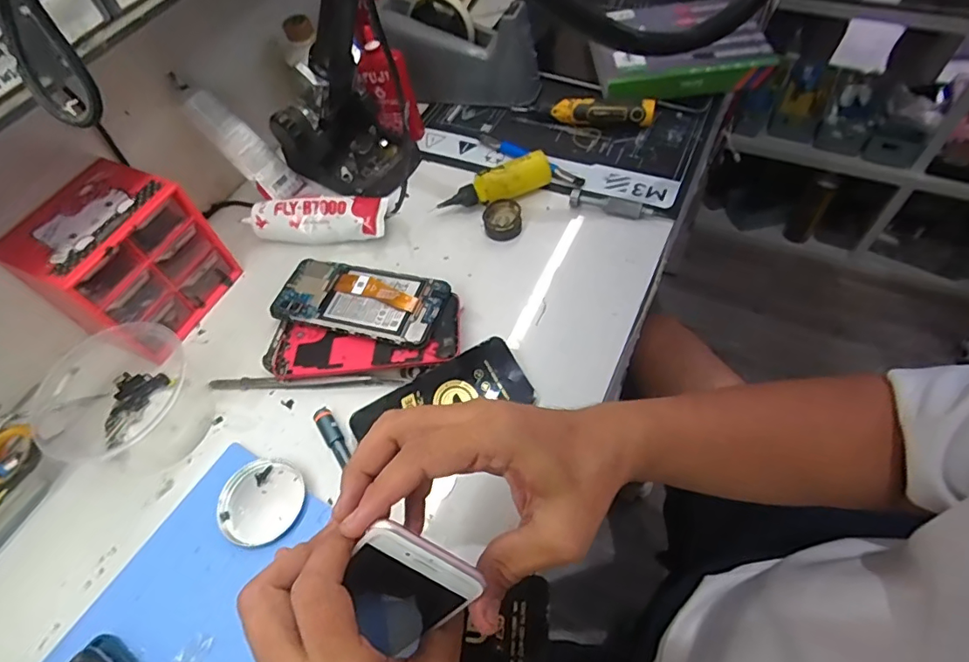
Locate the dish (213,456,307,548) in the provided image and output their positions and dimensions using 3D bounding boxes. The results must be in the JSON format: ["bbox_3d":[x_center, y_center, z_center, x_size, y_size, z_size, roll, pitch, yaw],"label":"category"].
[{"bbox_3d":[-0.168,0.129,0.399,0.056,0.015,0.065,20,62,18],"label":"dish"}]

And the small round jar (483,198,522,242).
[{"bbox_3d":[0.018,-0.113,0.533,0.037,0.017,0.040,-3,57,5],"label":"small round jar"}]

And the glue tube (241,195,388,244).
[{"bbox_3d":[-0.173,-0.118,0.543,0.138,0.030,0.046,-5,57,4],"label":"glue tube"}]

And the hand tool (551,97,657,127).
[{"bbox_3d":[0.136,-0.246,0.595,0.113,0.030,0.017,3,58,8],"label":"hand tool"}]

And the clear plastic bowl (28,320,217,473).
[{"bbox_3d":[-0.301,0.054,0.435,0.124,0.062,0.113,-3,57,5],"label":"clear plastic bowl"}]

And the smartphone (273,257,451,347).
[{"bbox_3d":[-0.115,-0.031,0.478,0.158,0.010,0.070,11,58,17],"label":"smartphone"}]

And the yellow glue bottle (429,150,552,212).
[{"bbox_3d":[0.014,-0.151,0.543,0.121,0.034,0.034,-25,58,-10],"label":"yellow glue bottle"}]

